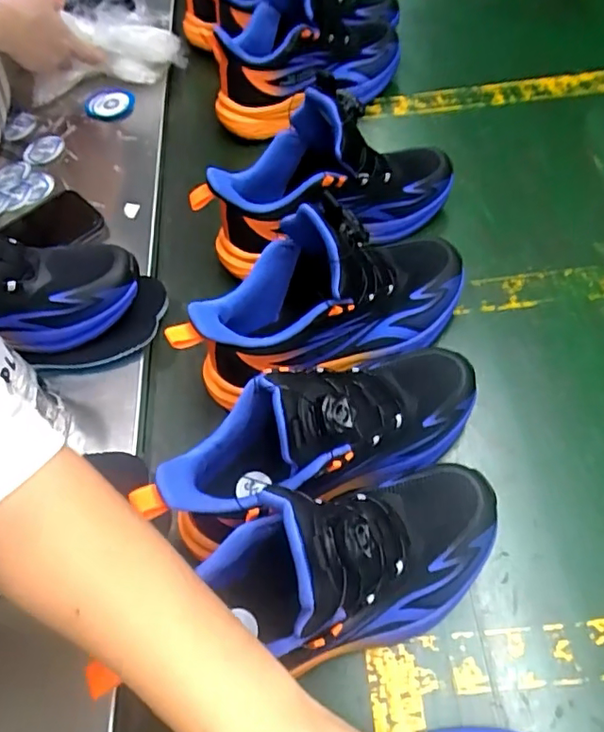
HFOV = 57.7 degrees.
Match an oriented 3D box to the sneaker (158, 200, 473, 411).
[{"bbox_3d":[0.022,-0.058,0.440,0.252,0.143,0.091,-19,60,-9],"label":"sneaker"}]

